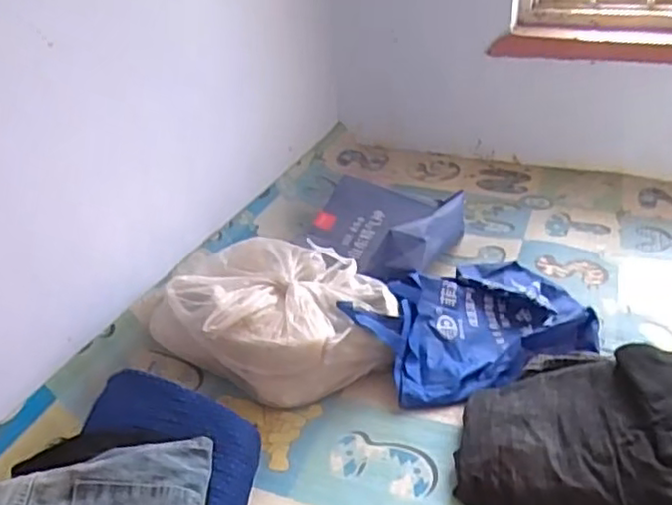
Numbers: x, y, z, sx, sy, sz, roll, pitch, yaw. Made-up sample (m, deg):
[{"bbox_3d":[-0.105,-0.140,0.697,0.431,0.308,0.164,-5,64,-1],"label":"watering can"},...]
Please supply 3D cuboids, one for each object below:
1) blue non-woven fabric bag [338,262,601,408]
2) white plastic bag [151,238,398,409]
[{"bbox_3d":[0.248,0.110,1.091,0.428,0.134,0.271,-28,39,-35],"label":"blue non-woven fabric bag"},{"bbox_3d":[-0.073,0.101,1.075,0.332,0.163,0.281,2,31,8],"label":"white plastic bag"}]

